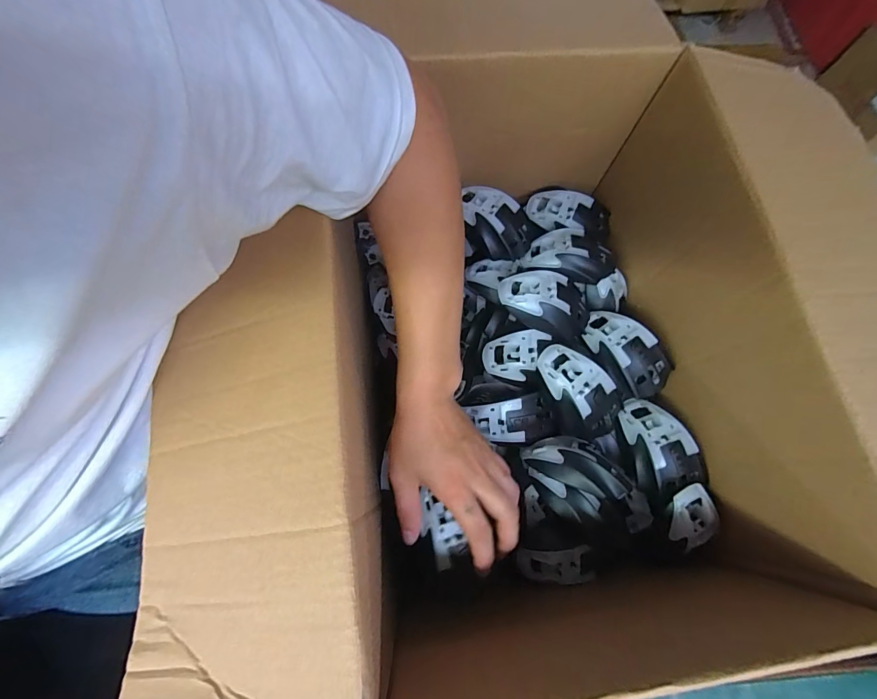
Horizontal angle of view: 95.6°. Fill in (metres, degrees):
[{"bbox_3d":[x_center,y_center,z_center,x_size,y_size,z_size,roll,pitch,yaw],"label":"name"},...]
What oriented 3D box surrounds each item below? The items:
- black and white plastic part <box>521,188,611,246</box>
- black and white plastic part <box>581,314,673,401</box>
[{"bbox_3d":[0.177,-0.181,0.540,0.120,0.041,0.071,12,74,4],"label":"black and white plastic part"},{"bbox_3d":[0.218,0.002,0.463,0.067,0.032,0.108,-39,77,-11],"label":"black and white plastic part"}]

